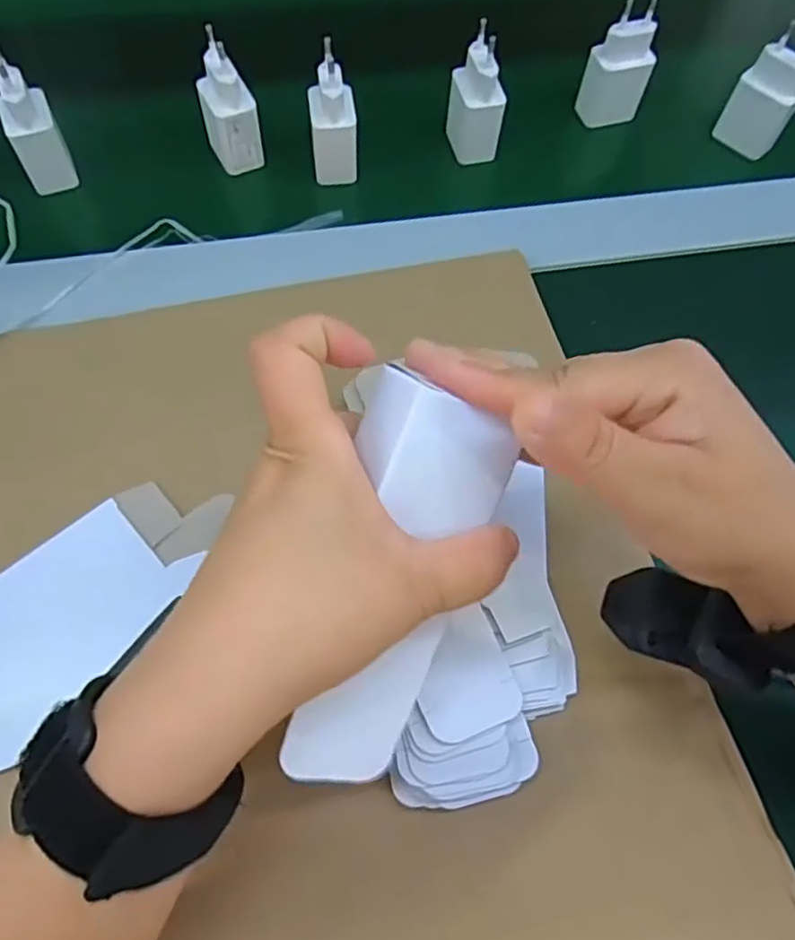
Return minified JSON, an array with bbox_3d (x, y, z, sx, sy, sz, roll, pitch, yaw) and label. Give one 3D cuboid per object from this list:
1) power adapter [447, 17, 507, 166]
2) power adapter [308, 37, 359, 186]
[{"bbox_3d":[0.053,-0.244,0.449,0.030,0.076,0.032,-8,67,-7],"label":"power adapter"},{"bbox_3d":[-0.041,-0.222,0.434,0.028,0.074,0.027,-9,67,-8],"label":"power adapter"}]

